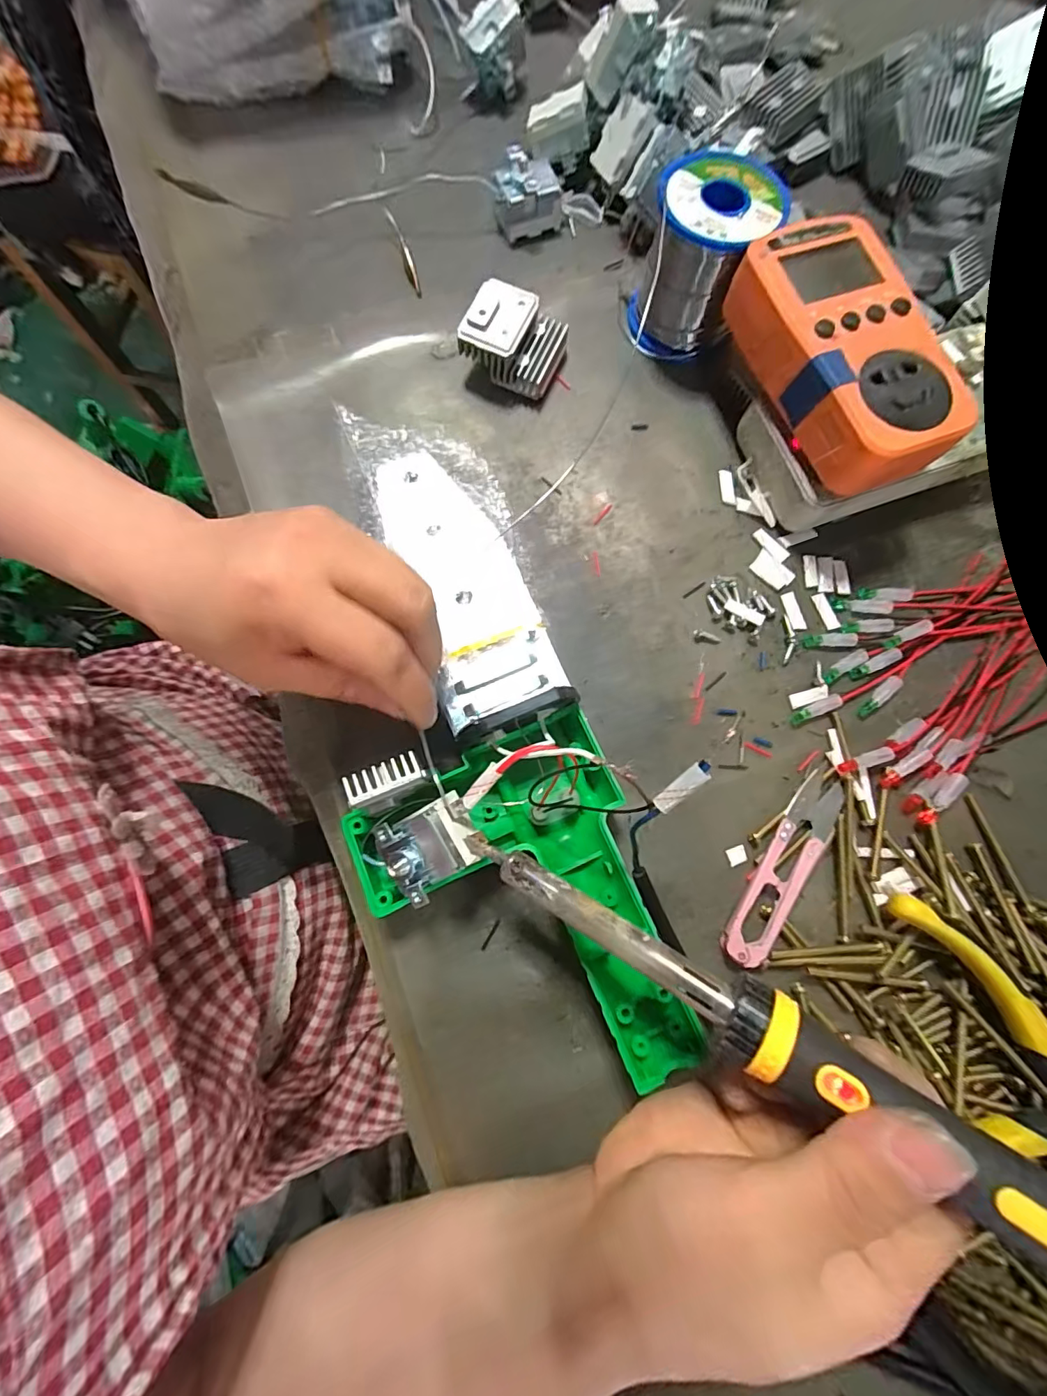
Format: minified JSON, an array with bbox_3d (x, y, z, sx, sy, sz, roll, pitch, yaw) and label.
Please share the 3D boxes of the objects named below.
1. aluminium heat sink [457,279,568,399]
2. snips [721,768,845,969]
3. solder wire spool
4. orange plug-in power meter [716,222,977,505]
[{"bbox_3d":[-0.004,-0.202,0.279,0.052,0.030,0.042,20,79,3],"label":"aluminium heat sink"},{"bbox_3d":[0.123,0.080,0.232,0.022,0.012,0.096,38,80,6],"label":"snips"},{"bbox_3d":[0.098,-0.242,0.272,0.061,0.065,0.069,20,79,3],"label":"solder wire spool"},{"bbox_3d":[0.153,-0.162,0.236,0.063,0.031,0.123,-20,80,-5],"label":"orange plug-in power meter"}]

